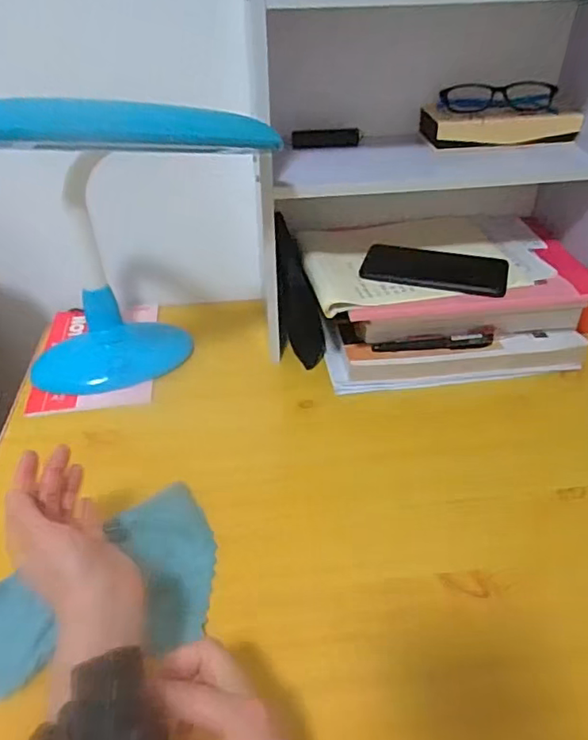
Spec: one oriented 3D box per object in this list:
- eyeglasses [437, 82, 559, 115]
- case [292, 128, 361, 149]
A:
[{"bbox_3d":[0.236,-0.314,0.647,0.130,0.031,0.028,4,40,6],"label":"eyeglasses"},{"bbox_3d":[0.038,-0.275,0.667,0.079,0.018,0.019,0,40,1],"label":"case"}]

